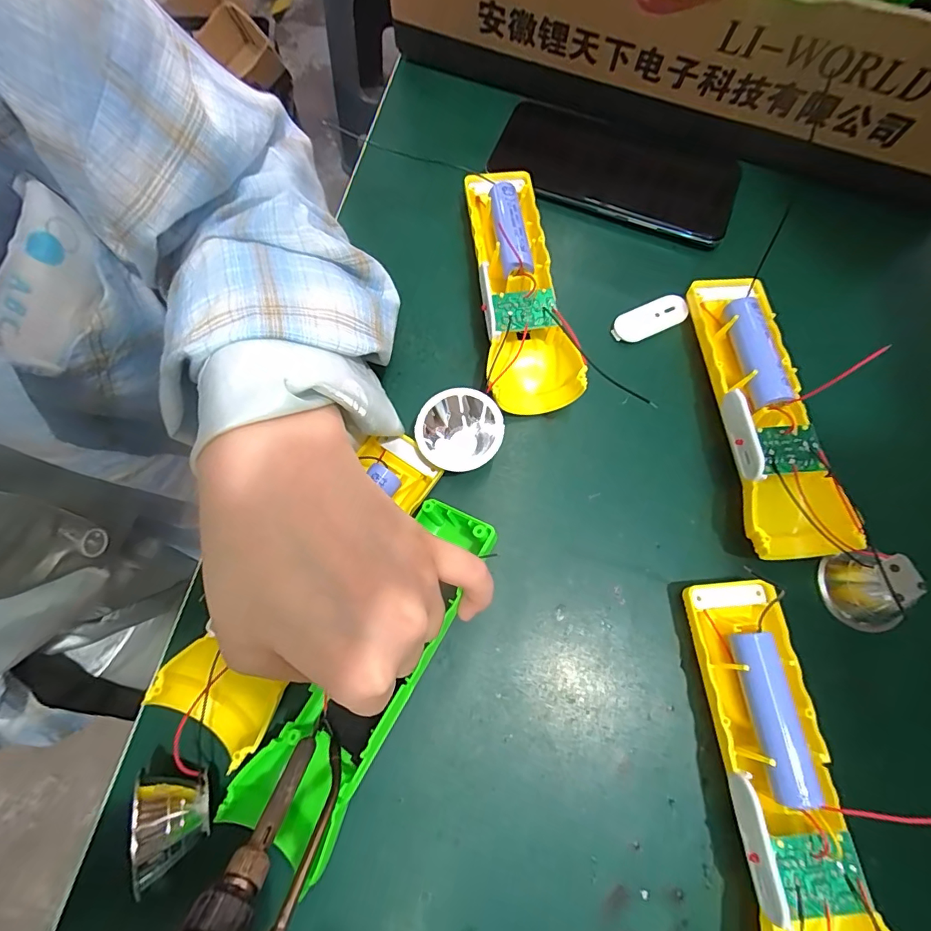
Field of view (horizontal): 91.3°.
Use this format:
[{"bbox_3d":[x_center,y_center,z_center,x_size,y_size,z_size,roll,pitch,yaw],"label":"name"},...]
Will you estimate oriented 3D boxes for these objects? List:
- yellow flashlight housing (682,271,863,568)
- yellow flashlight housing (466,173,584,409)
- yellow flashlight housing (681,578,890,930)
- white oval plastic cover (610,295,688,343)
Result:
[{"bbox_3d":[0.159,-0.033,0.250,0.047,0.033,0.162,-4,73,-2],"label":"yellow flashlight housing"},{"bbox_3d":[0.032,-0.110,0.270,0.049,0.036,0.160,-4,73,-2],"label":"yellow flashlight housing"},{"bbox_3d":[0.135,0.136,0.199,0.055,0.031,0.164,-7,73,-3],"label":"yellow flashlight housing"},{"bbox_3d":[0.113,-0.090,0.280,0.048,0.006,0.018,-23,74,-8],"label":"white oval plastic cover"}]

